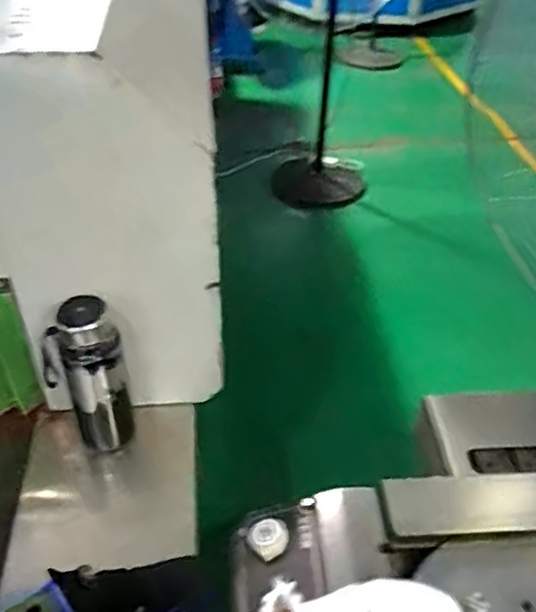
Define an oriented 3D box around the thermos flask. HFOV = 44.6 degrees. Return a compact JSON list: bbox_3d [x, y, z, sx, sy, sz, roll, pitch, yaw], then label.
[{"bbox_3d":[-0.250,0.108,0.919,0.083,0.263,0.096,-26,48,-29],"label":"thermos flask"}]

